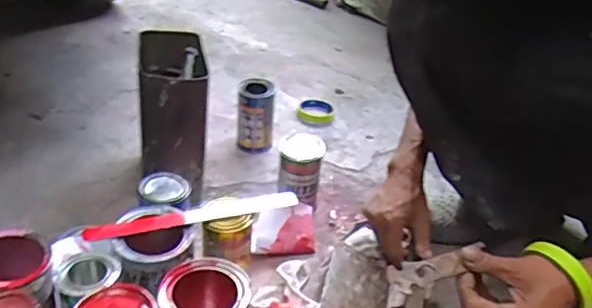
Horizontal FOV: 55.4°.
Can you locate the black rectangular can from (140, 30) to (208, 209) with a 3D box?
[{"bbox_3d":[-0.209,-0.056,0.957,0.104,0.251,0.159,-2,34,-13],"label":"black rectangular can"}]

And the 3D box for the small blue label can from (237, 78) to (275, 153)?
[{"bbox_3d":[-0.081,-0.072,1.120,0.073,0.139,0.059,5,36,-5],"label":"small blue label can"}]

